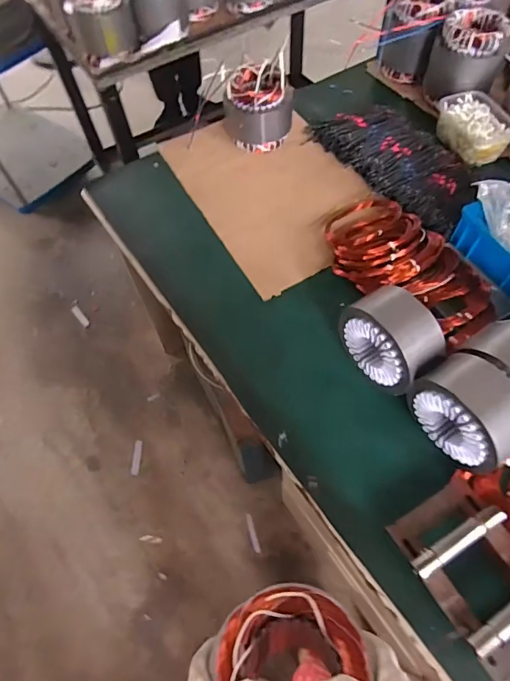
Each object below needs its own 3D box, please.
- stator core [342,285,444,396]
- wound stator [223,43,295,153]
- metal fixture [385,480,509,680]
[{"bbox_3d":[0.206,-0.004,0.667,0.088,0.125,0.146,-29,63,-13],"label":"stator core"},{"bbox_3d":[0.003,-0.529,0.975,0.130,0.176,0.123,-1,60,2],"label":"wound stator"},{"bbox_3d":[0.285,0.294,0.557,0.136,0.055,0.196,-30,63,-14],"label":"metal fixture"}]

